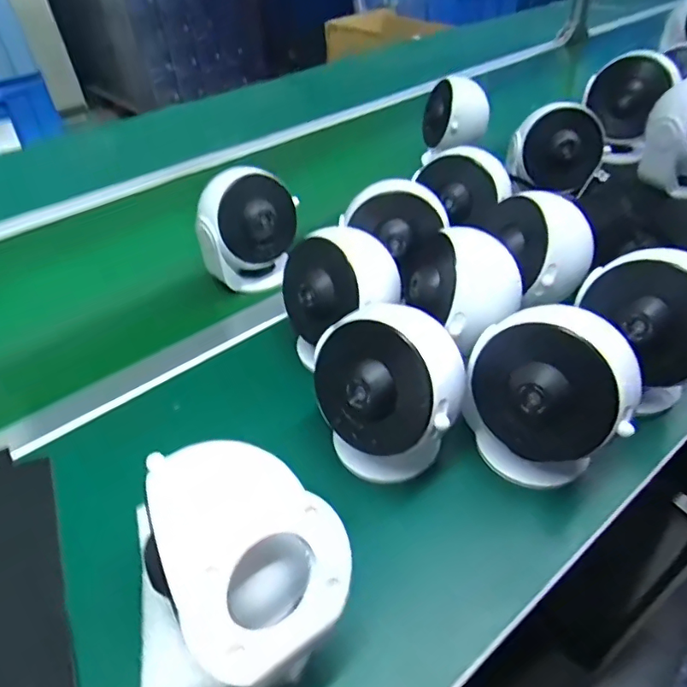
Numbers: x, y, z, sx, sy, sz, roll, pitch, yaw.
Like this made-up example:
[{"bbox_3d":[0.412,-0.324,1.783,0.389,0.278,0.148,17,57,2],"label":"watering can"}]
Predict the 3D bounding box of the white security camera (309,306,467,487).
[{"bbox_3d":[0.032,0.037,0.381,0.108,0.119,0.086,18,46,25],"label":"white security camera"}]

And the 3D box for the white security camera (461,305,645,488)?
[{"bbox_3d":[0.145,0.038,0.373,0.106,0.119,0.073,19,46,25],"label":"white security camera"}]

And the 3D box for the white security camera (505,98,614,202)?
[{"bbox_3d":[0.272,-0.247,0.652,0.118,0.096,0.087,12,43,19],"label":"white security camera"}]

